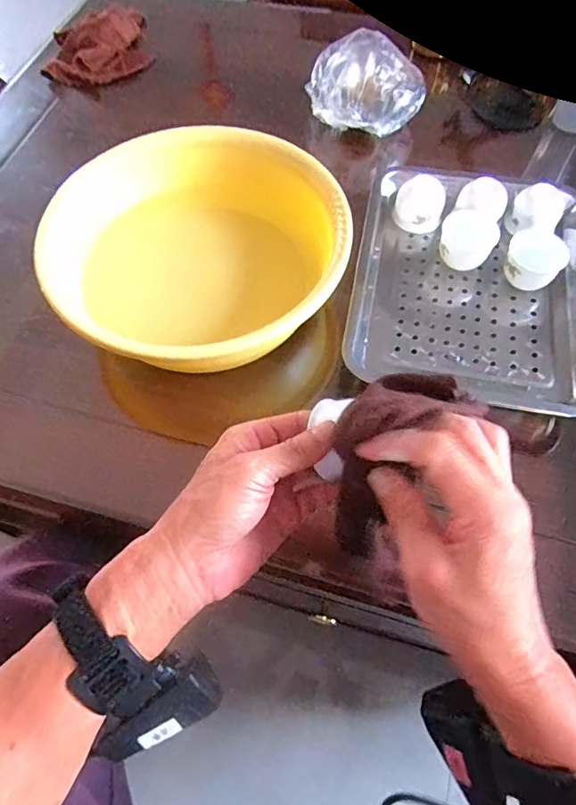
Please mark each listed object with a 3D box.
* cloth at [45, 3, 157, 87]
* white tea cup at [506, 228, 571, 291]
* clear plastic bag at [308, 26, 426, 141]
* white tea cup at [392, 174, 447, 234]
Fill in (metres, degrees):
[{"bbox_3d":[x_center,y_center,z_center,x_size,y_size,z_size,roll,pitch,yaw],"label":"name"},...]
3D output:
[{"bbox_3d":[-0.290,-0.539,0.777,0.155,0.033,0.164,-14,63,-7],"label":"cloth"},{"bbox_3d":[0.244,-0.138,0.520,0.054,0.052,0.045,30,66,15],"label":"white tea cup"},{"bbox_3d":[0.100,-0.405,0.659,0.149,0.079,0.079,8,62,5],"label":"clear plastic bag"},{"bbox_3d":[0.142,-0.216,0.561,0.053,0.039,0.049,17,64,9],"label":"white tea cup"}]

